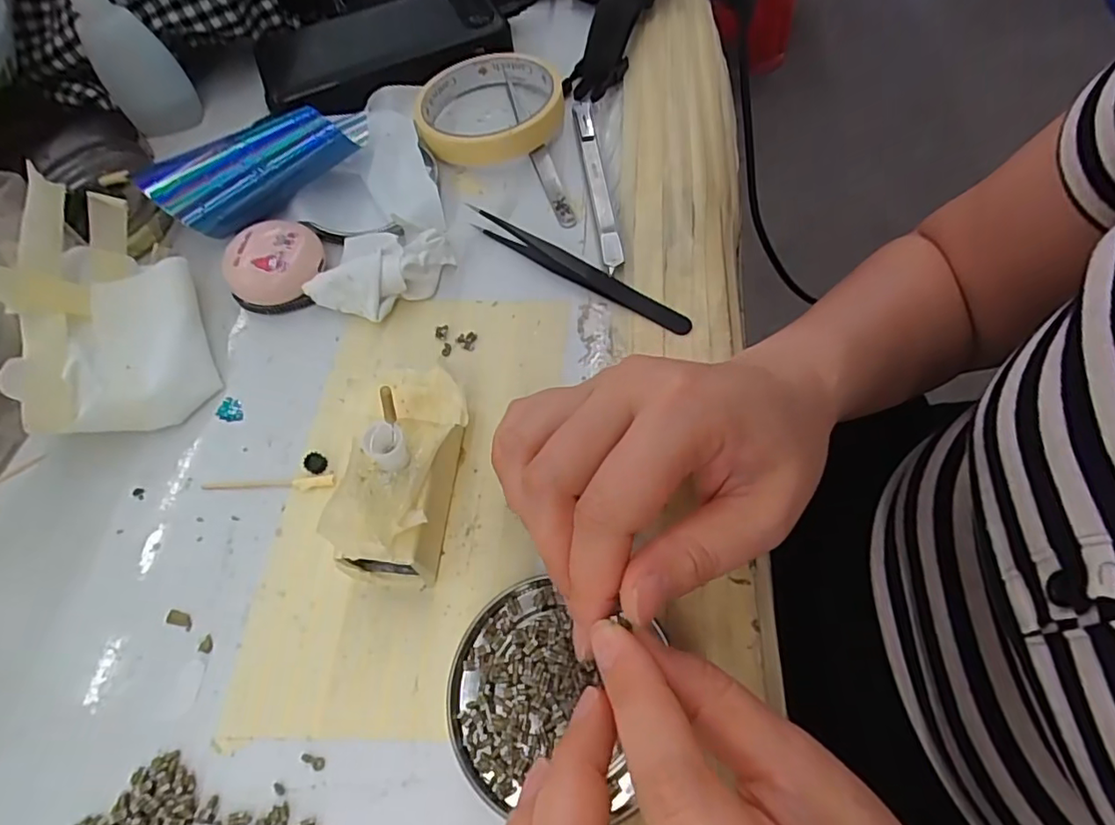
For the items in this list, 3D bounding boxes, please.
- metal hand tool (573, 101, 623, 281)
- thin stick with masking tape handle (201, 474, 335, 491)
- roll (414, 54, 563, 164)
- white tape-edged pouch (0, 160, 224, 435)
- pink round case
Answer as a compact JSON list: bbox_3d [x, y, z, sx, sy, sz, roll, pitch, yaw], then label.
[{"bbox_3d":[0.022,-0.129,0.321,0.012,0.005,0.132,-7,62,-1],"label":"metal hand tool"},{"bbox_3d":[-0.127,0.032,0.252,0.059,0.004,0.007,-3,62,1],"label":"thin stick with masking tape handle"},{"bbox_3d":[-0.041,-0.184,0.346,0.085,0.021,0.085,-1,62,2],"label":"roll"},{"bbox_3d":[-0.209,-0.046,0.264,0.067,0.062,0.109,-21,63,-9],"label":"white tape-edged pouch"},{"bbox_3d":[-0.143,-0.075,0.296,0.044,0.024,0.043,-1,62,2],"label":"pink round case"}]

